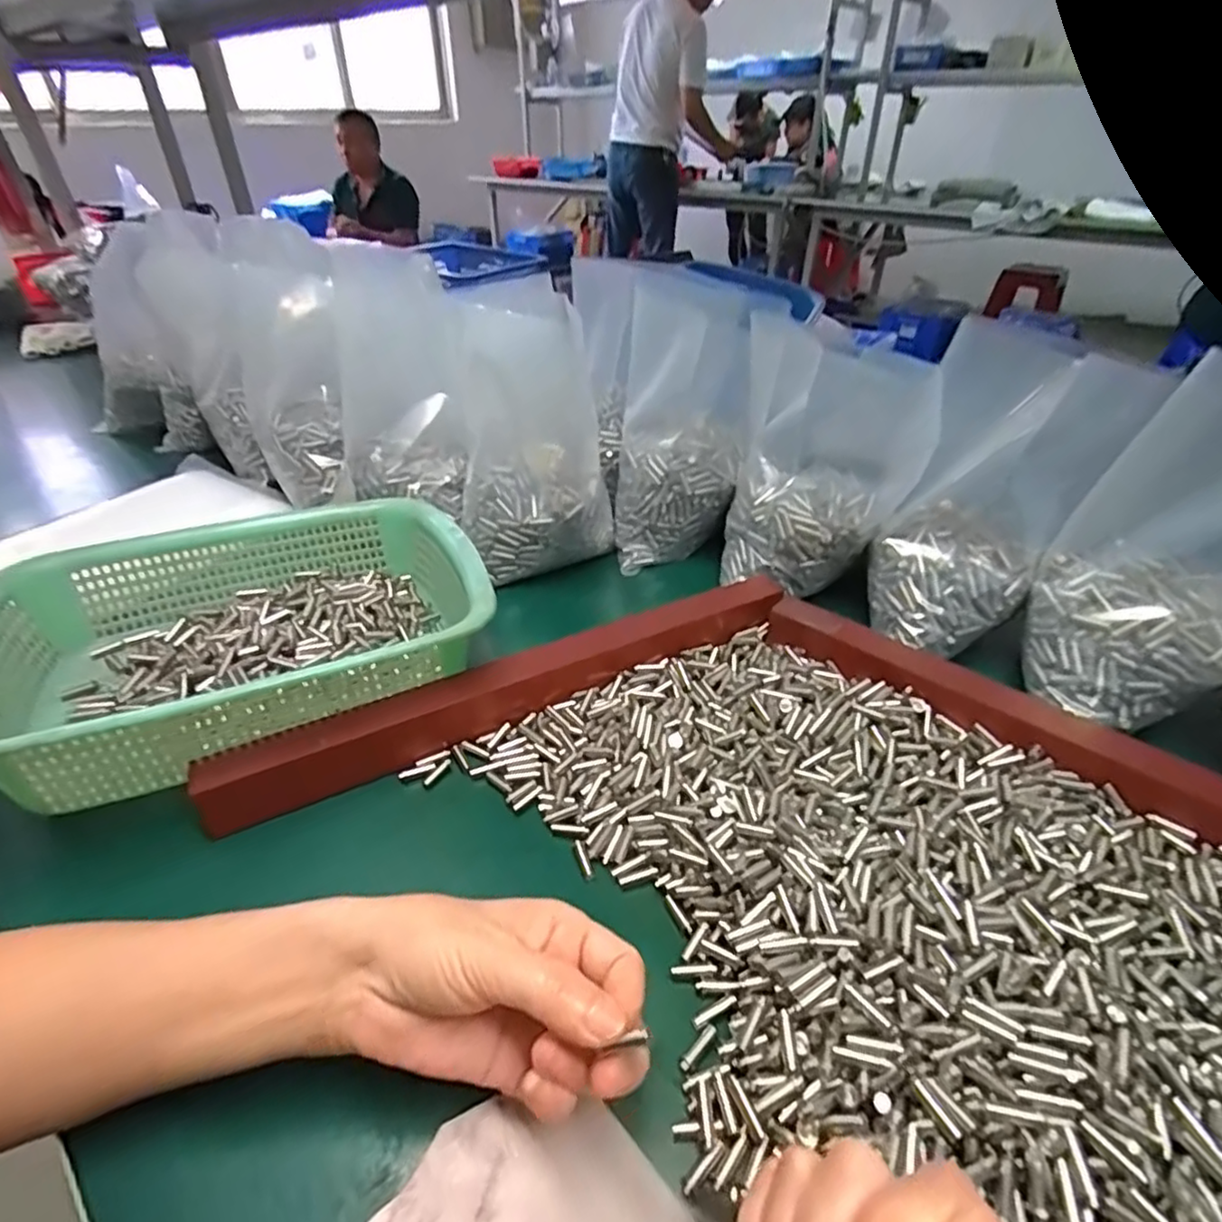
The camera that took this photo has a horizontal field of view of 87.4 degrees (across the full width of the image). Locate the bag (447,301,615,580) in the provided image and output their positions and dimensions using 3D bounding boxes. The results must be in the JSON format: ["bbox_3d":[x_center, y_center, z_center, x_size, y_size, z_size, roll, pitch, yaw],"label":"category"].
[{"bbox_3d":[-0.067,-0.146,0.555,0.125,0.173,0.144,-5,38,-6],"label":"bag"}]

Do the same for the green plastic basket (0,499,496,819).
[{"bbox_3d":[-0.240,0.009,0.429,0.296,0.083,0.222,-18,41,-21],"label":"green plastic basket"}]

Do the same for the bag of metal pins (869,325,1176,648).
[{"bbox_3d":[0.255,-0.074,0.432,0.121,0.190,0.111,21,43,26],"label":"bag of metal pins"}]

